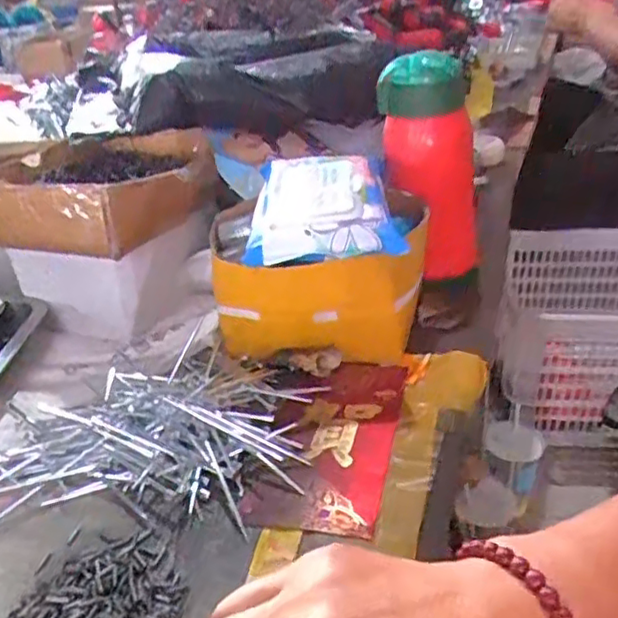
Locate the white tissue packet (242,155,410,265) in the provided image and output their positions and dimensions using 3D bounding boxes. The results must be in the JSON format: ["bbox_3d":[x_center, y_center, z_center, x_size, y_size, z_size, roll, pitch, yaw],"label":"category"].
[{"bbox_3d":[0.009,-0.086,0.500,0.105,0.031,0.158,-3,31,2],"label":"white tissue packet"}]

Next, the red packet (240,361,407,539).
[{"bbox_3d":[0.015,0.084,0.441,0.083,0.007,0.159,4,32,14],"label":"red packet"}]

